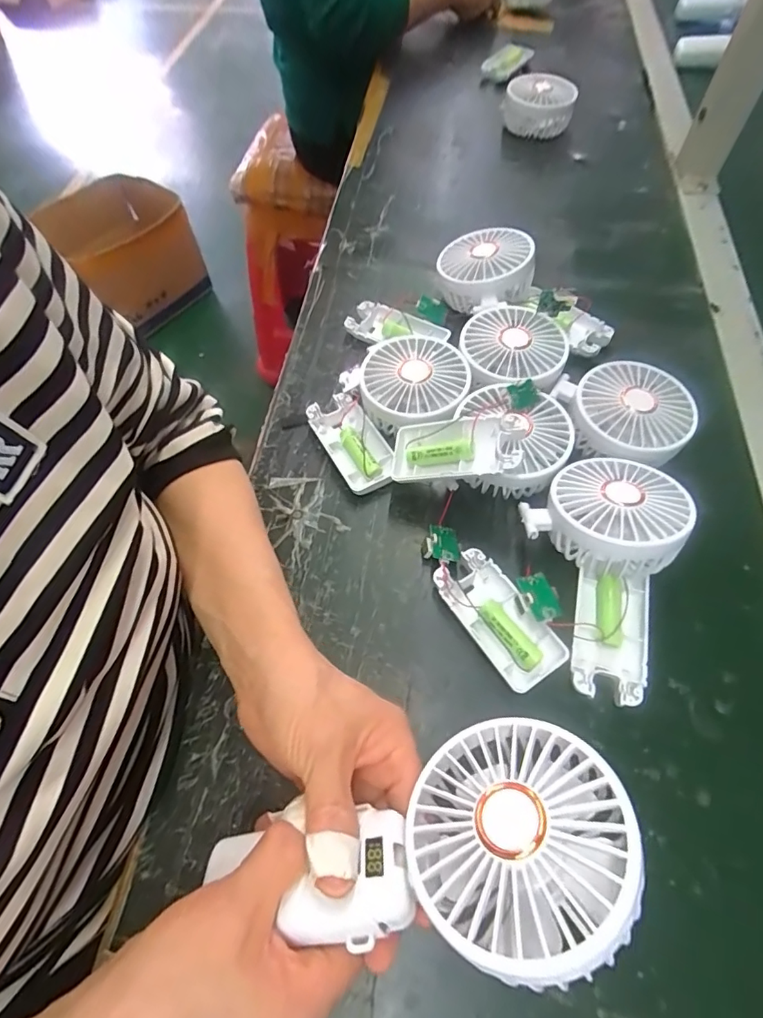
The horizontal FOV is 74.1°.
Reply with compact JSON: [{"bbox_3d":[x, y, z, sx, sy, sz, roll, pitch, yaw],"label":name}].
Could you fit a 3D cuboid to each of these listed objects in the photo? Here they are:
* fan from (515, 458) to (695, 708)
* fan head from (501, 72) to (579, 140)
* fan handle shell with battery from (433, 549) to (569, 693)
[{"bbox_3d":[0.137,0.032,0.330,0.096,0.058,0.157,18,62,12],"label":"fan"},{"bbox_3d":[0.196,-0.506,0.634,0.085,0.044,0.074,9,61,7],"label":"fan head"},{"bbox_3d":[0.076,0.071,0.334,0.043,0.015,0.091,-31,64,-15],"label":"fan handle shell with battery"}]

